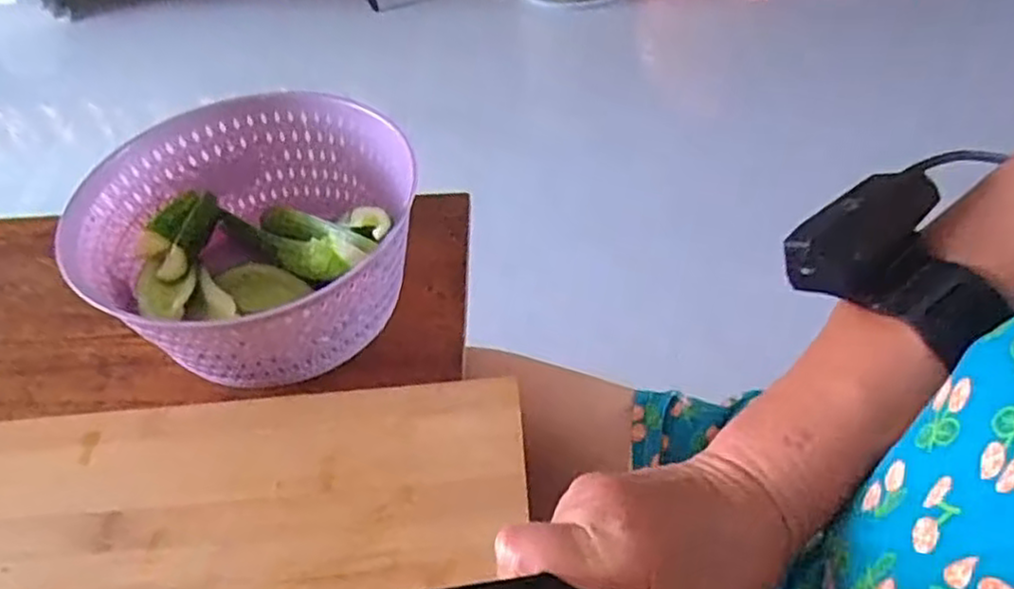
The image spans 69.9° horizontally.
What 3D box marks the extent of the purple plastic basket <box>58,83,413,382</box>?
[{"bbox_3d":[-0.165,-0.035,0.483,0.195,0.090,0.207,-5,47,1],"label":"purple plastic basket"}]

